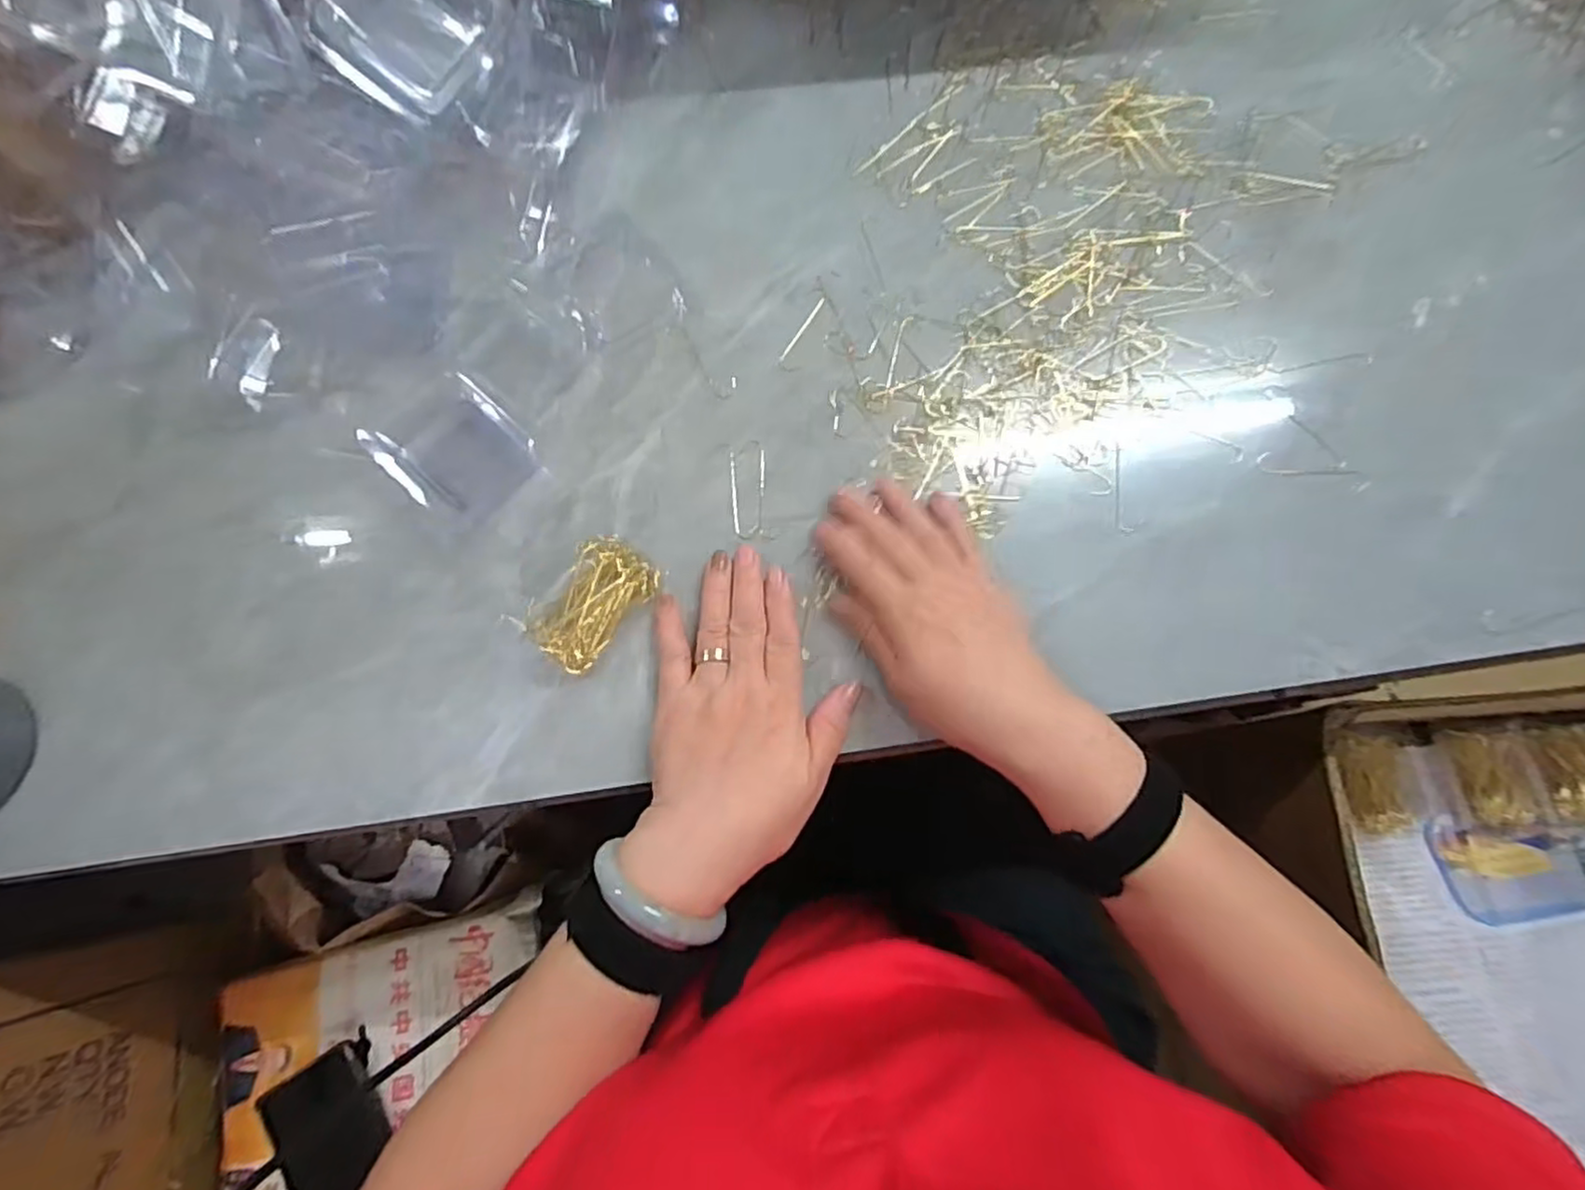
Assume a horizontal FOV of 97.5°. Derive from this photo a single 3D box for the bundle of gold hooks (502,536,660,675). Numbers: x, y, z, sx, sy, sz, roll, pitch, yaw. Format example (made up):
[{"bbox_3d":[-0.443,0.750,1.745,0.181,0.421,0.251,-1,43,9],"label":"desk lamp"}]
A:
[{"bbox_3d":[-0.111,0.003,0.382,0.050,0.017,0.071,38,78,9],"label":"bundle of gold hooks"}]

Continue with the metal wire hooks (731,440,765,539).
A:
[{"bbox_3d":[-0.026,-0.062,0.404,0.020,0.004,0.061,-2,75,-1],"label":"metal wire hooks"}]

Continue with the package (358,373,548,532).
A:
[{"bbox_3d":[-0.198,-0.087,0.403,0.071,0.019,0.089,-44,79,-11],"label":"package"}]

